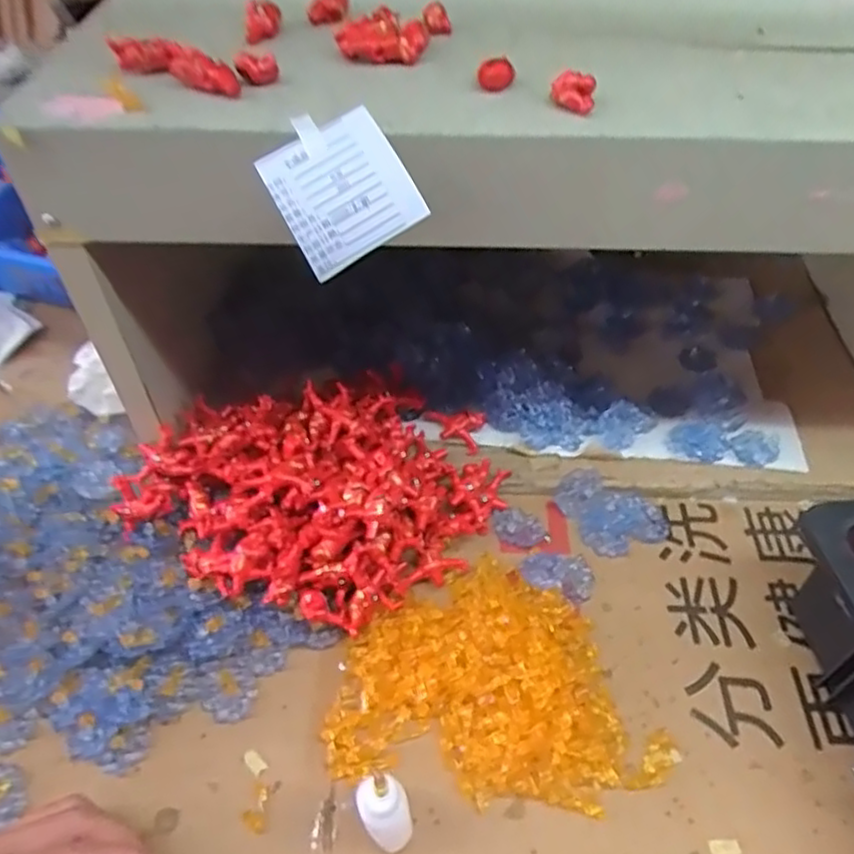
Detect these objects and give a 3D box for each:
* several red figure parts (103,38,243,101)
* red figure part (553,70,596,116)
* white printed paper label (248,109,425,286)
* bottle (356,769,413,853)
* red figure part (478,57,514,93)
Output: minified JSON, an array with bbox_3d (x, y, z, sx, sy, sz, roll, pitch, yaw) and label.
[{"bbox_3d":[-0.124,-0.178,0.335,0.076,0.021,0.015,23,53,18],"label":"several red figure parts"},{"bbox_3d":[0.069,-0.158,0.319,0.020,0.014,0.017,11,50,9],"label":"red figure part"},{"bbox_3d":[-0.041,-0.109,0.308,0.057,0.064,0.012,-32,10,4],"label":"white printed paper label"},{"bbox_3d":[-0.021,0.192,0.341,0.025,0.070,0.024,-5,49,-5],"label":"bottle"},{"bbox_3d":[0.034,-0.170,0.330,0.016,0.016,0.016,7,49,5],"label":"red figure part"}]

